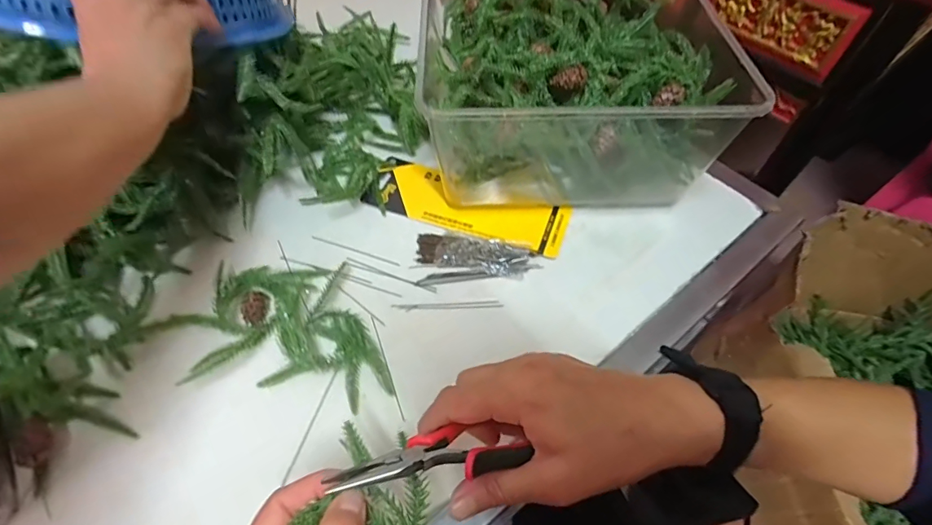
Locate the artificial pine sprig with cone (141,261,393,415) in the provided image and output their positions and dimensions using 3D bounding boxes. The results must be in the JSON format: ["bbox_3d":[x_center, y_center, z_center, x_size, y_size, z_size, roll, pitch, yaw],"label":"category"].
[{"bbox_3d":[-0.169,0.061,0.396,0.157,0.037,0.158,1,56,-1],"label":"artificial pine sprig with cone"}]

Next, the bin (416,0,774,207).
[{"bbox_3d":[0.106,-0.192,0.501,0.283,0.150,0.276,-1,56,-2],"label":"bin"}]

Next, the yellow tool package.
[{"bbox_3d":[0.001,-0.065,0.498,0.217,0.014,0.075,21,58,12],"label":"yellow tool package"}]

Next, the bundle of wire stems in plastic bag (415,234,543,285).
[{"bbox_3d":[0.011,-0.008,0.460,0.119,0.014,0.056,-2,56,-3],"label":"bundle of wire stems in plastic bag"}]

